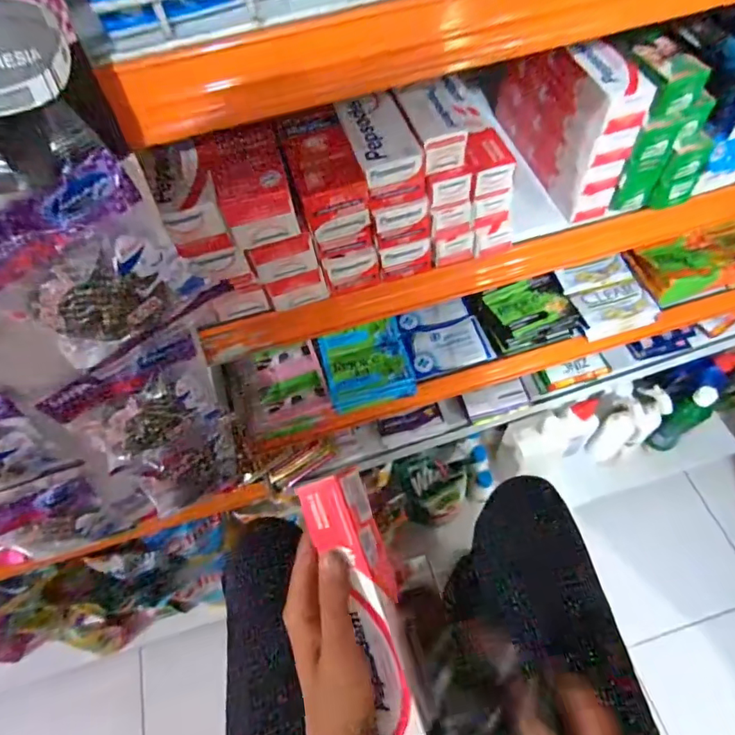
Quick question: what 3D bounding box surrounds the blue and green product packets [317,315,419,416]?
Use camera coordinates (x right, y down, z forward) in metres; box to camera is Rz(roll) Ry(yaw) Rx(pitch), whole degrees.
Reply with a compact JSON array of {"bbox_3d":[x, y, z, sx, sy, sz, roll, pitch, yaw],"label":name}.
[{"bbox_3d":[-0.001,-0.004,0.558,0.095,0.028,0.093,-13,59,-3],"label":"blue and green product packets"}]

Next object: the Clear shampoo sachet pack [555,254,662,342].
[{"bbox_3d":[0.286,-0.089,0.584,0.084,0.021,0.110,-11,59,-2],"label":"Clear shampoo sachet pack"}]

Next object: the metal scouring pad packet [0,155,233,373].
[{"bbox_3d":[-0.130,-0.042,0.231,0.097,0.084,0.030,-29,61,-12],"label":"metal scouring pad packet"}]

